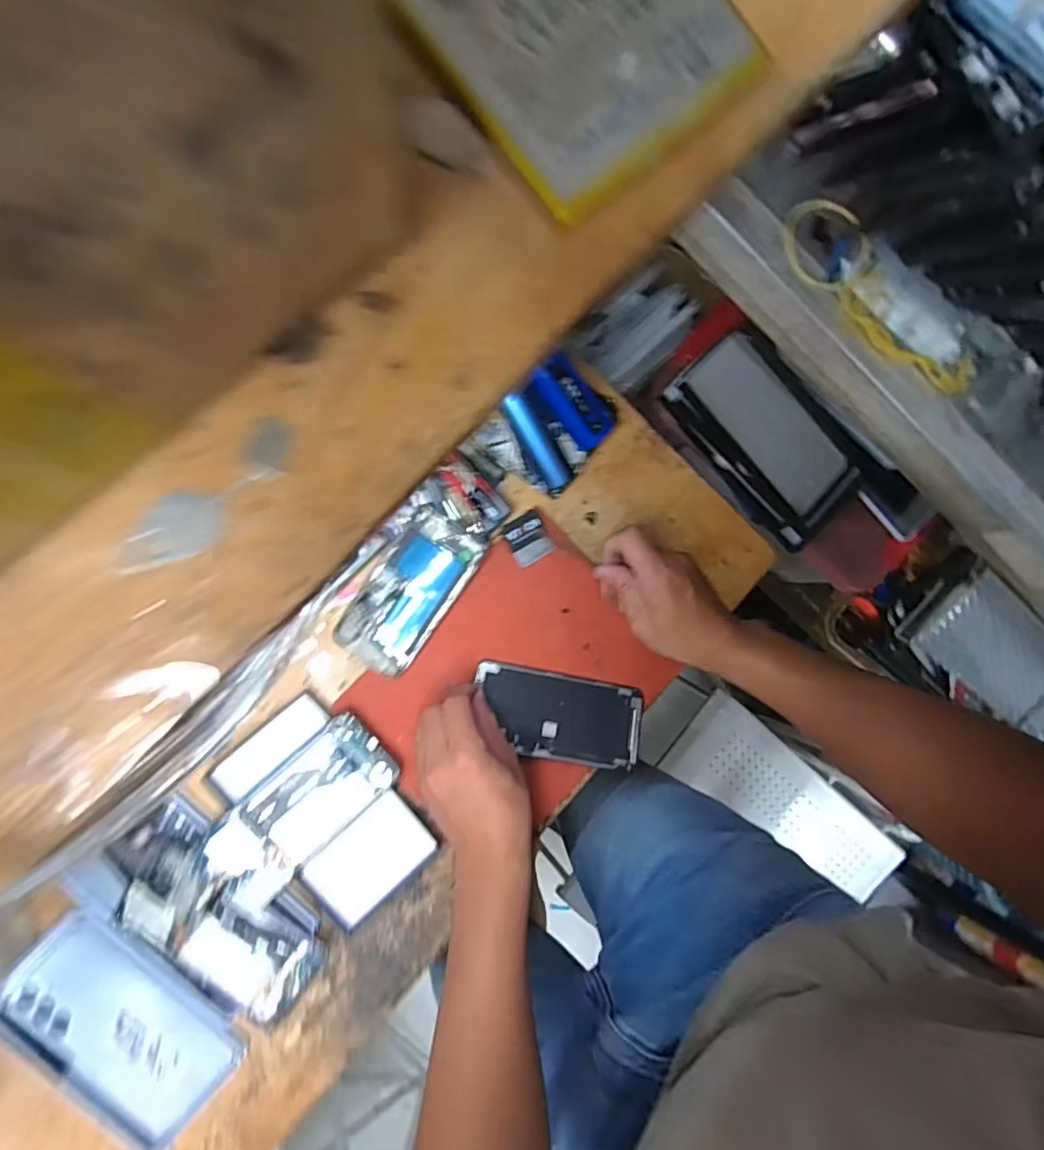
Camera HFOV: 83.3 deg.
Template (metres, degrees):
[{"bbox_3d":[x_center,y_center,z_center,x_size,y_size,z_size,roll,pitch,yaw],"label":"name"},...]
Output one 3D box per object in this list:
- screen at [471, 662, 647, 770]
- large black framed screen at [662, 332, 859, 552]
[{"bbox_3d":[0.033,0.123,0.513,0.147,0.007,0.073,10,69,-5],"label":"screen"},{"bbox_3d":[0.235,-0.132,0.561,0.111,0.035,0.195,-41,94,-8],"label":"large black framed screen"}]

